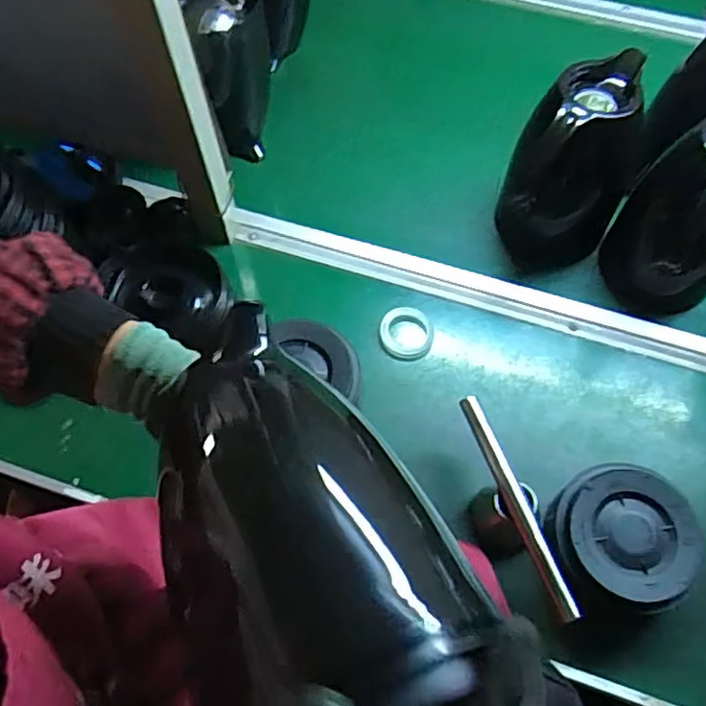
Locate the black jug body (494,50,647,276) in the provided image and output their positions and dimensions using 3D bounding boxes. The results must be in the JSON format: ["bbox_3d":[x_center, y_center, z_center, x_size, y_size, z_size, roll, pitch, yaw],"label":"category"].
[{"bbox_3d":[0.224,-0.182,0.652,0.098,0.199,0.128,37,68,18],"label":"black jug body"}]

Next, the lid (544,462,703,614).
[{"bbox_3d":[0.229,0.154,0.529,0.108,0.028,0.113,-4,67,10],"label":"lid"}]

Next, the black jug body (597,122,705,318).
[{"bbox_3d":[0.336,-0.132,0.623,0.113,0.202,0.092,-15,63,-8],"label":"black jug body"}]

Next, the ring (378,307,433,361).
[{"bbox_3d":[0.057,-0.023,0.679,0.058,0.012,0.057,0,62,0],"label":"ring"}]

